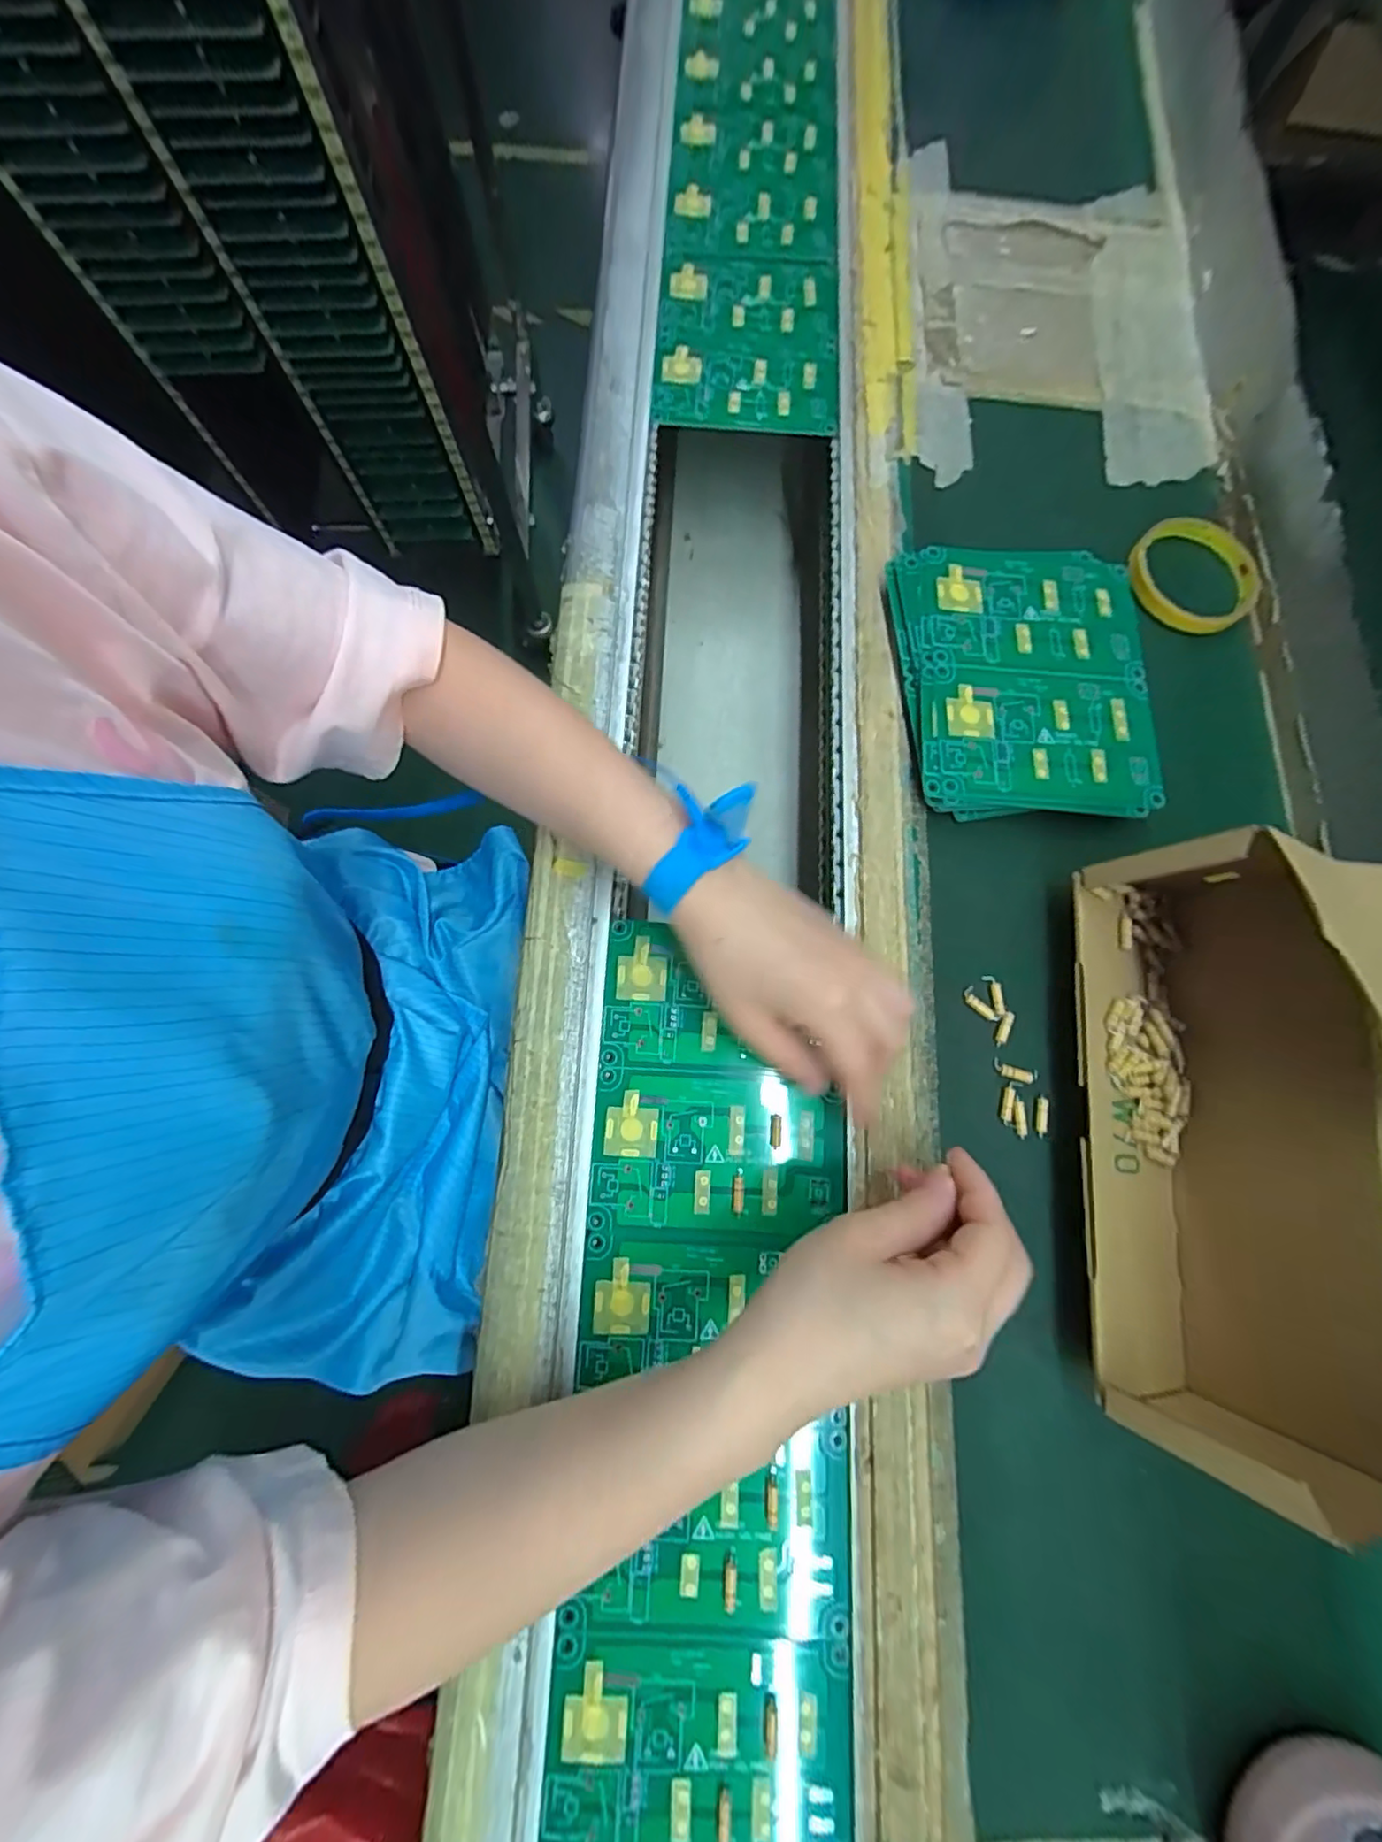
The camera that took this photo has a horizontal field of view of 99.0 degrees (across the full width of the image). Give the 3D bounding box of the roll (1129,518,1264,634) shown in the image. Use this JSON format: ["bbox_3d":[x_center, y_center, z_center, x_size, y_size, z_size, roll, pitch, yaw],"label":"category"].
[{"bbox_3d":[0.342,-0.238,0.403,0.089,0.012,0.089,0,77,0],"label":"roll"}]

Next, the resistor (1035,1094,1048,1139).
[{"bbox_3d":[0.190,0.105,0.318,0.006,0.004,0.022,12,78,3],"label":"resistor"}]

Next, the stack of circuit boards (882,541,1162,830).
[{"bbox_3d":[0.207,-0.148,0.367,0.149,0.025,0.176,-3,77,-1],"label":"stack of circuit boards"}]

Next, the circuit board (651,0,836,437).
[{"bbox_3d":[0.051,-0.616,0.500,0.138,0.014,0.536,2,77,1],"label":"circuit board"}]

